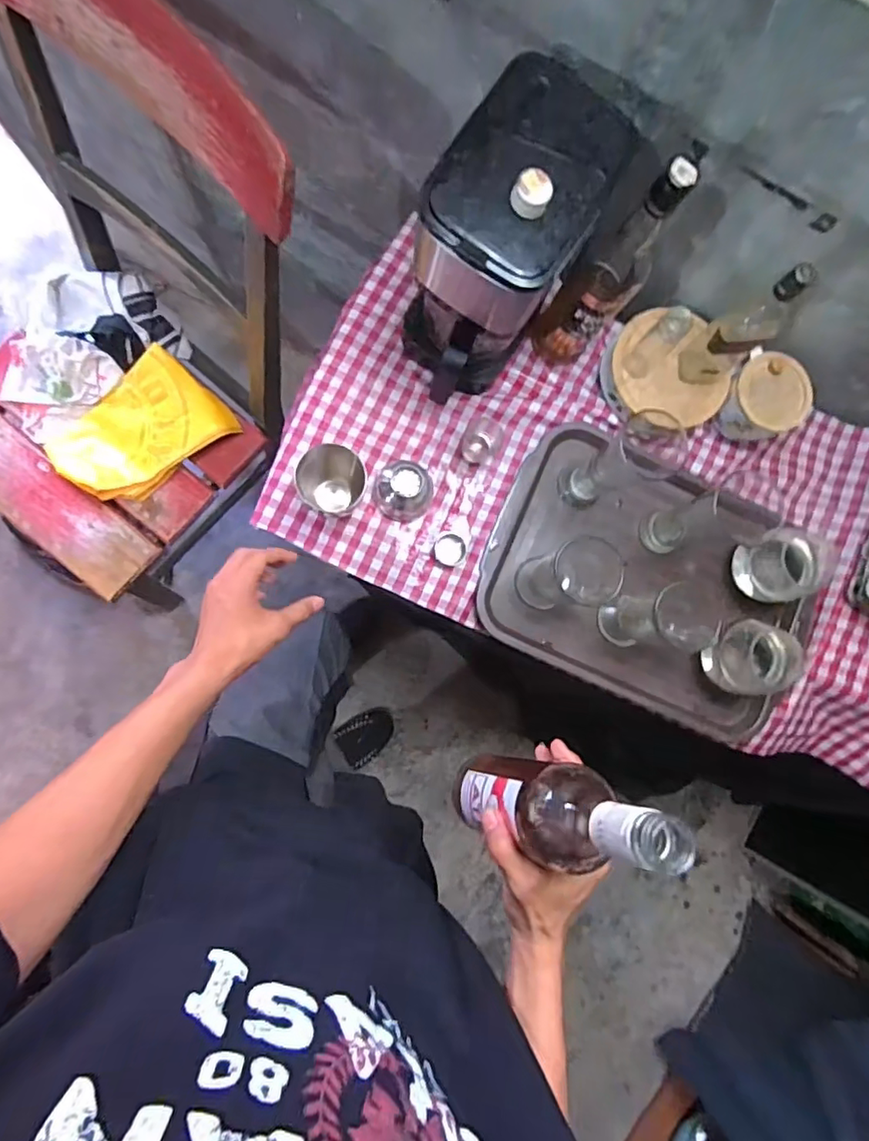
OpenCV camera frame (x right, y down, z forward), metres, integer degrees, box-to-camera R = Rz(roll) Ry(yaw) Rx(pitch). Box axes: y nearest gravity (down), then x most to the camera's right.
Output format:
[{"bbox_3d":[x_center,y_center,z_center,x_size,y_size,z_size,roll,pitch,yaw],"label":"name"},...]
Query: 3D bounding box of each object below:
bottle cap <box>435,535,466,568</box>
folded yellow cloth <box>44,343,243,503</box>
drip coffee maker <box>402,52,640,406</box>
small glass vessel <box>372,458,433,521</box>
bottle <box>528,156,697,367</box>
[{"bbox_3d":[0.020,-0.024,0.693,0.039,0.017,0.040,1,85,-8],"label":"bottle cap"},{"bbox_3d":[-0.472,-0.218,0.880,0.262,0.058,0.166,-41,92,-9],"label":"folded yellow cloth"},{"bbox_3d":[0.059,-0.325,0.587,0.138,0.259,0.248,35,83,-5],"label":"drip coffee maker"},{"bbox_3d":[-0.036,-0.101,0.674,0.071,0.044,0.072,1,85,-8],"label":"small glass vessel"},{"bbox_3d":[0.184,-0.310,0.590,0.068,0.285,0.059,39,82,-3],"label":"bottle"}]

